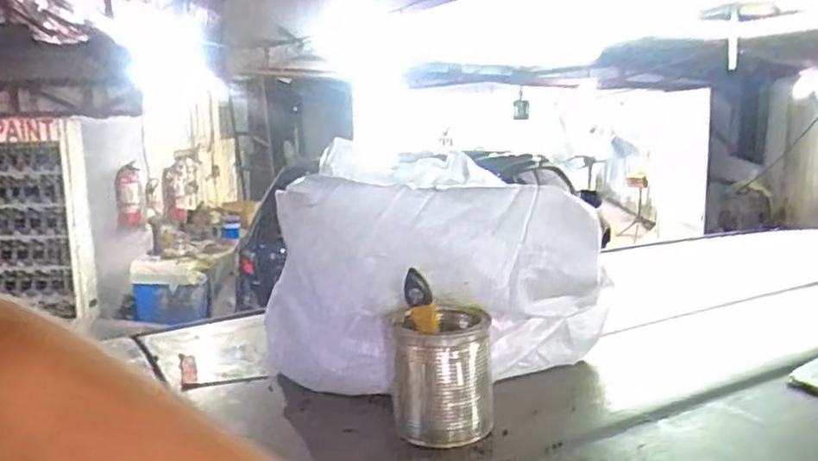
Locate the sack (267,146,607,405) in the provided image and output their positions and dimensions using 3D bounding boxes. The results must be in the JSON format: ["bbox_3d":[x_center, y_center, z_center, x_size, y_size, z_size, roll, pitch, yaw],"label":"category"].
[{"bbox_3d":[0.021,0.051,0.754,0.377,0.226,0.210,3,10,25],"label":"sack"}]

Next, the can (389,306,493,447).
[{"bbox_3d":[0.033,0.138,0.652,0.094,0.108,0.098,-1,9,5],"label":"can"}]

